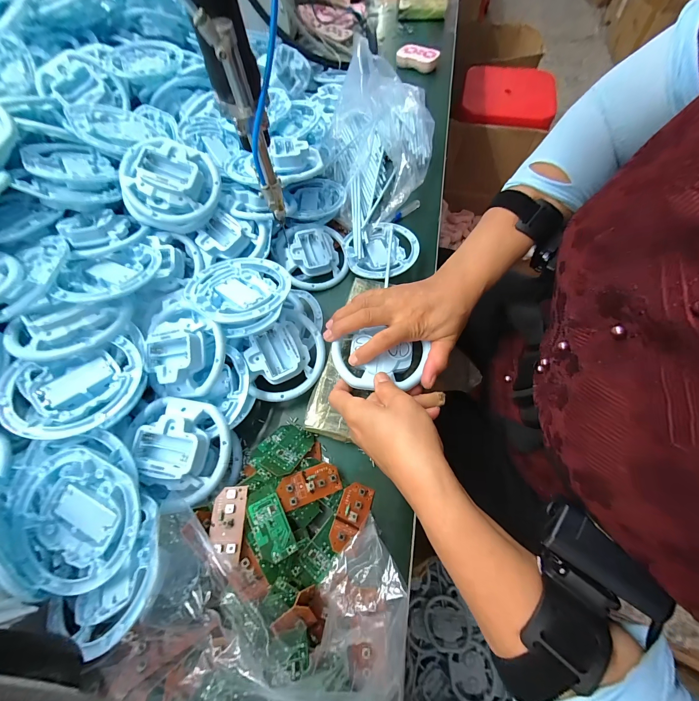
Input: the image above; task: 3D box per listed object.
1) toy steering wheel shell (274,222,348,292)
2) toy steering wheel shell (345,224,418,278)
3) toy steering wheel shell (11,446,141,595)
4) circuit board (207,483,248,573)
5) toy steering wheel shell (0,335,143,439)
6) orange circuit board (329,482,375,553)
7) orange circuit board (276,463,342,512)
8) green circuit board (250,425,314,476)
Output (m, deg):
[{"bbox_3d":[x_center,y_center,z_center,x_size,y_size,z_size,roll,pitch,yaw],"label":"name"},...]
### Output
[{"bbox_3d":[-0.052,-0.135,0.419,0.089,0.034,0.097,-22,65,-8],"label":"toy steering wheel shell"},{"bbox_3d":[0.044,-0.137,0.422,0.101,0.017,0.096,-28,66,-11],"label":"toy steering wheel shell"},{"bbox_3d":[-0.219,0.134,0.241,0.100,0.029,0.095,-1,64,2],"label":"toy steering wheel shell"},{"bbox_3d":[-0.108,0.152,0.264,0.028,0.008,0.061,-3,64,2],"label":"circuit board"},{"bbox_3d":[-0.247,0.040,0.277,0.103,0.030,0.086,-14,57,-18],"label":"toy steering wheel shell"},{"bbox_3d":[0.002,0.158,0.288,0.029,0.012,0.058,16,66,10],"label":"orange circuit board"},{"bbox_3d":[-0.038,0.130,0.292,0.058,0.006,0.028,-13,64,-18],"label":"orange circuit board"},{"bbox_3d":[-0.068,0.099,0.310,0.046,0.009,0.056,16,35,24],"label":"green circuit board"}]

